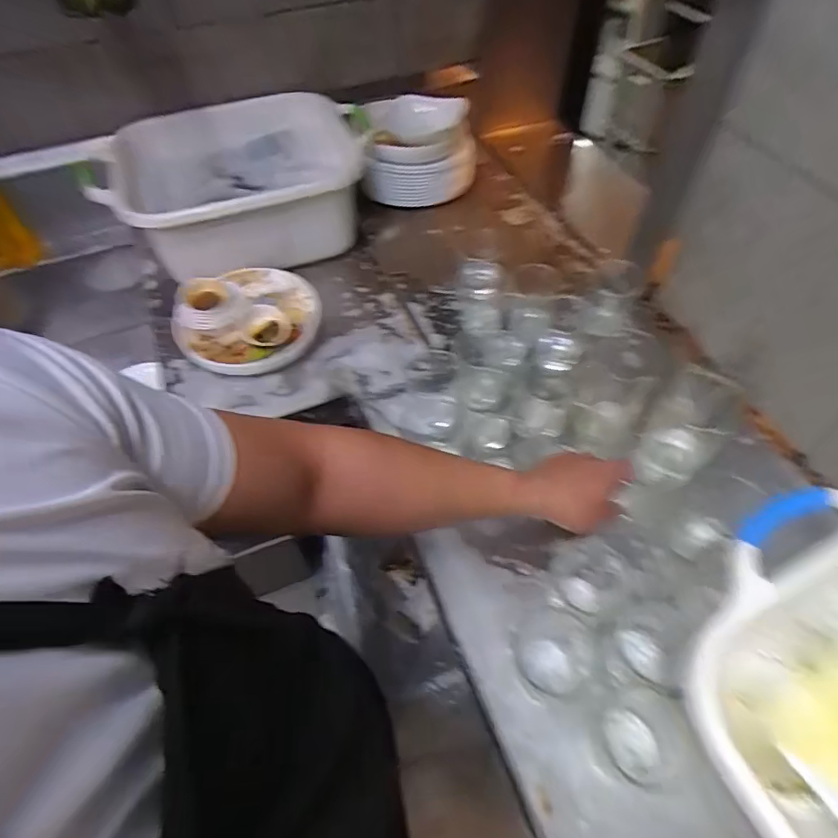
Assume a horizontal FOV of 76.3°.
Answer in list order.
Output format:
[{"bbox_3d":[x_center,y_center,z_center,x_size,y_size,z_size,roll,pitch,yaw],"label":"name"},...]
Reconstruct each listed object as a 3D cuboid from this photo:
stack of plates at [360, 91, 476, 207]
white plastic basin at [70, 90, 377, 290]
[{"bbox_3d":[0.005,-0.532,1.049,0.212,0.138,0.188,-1,53,1],"label":"stack of plates"},{"bbox_3d":[-0.309,-0.408,0.966,0.455,0.186,0.324,-21,55,-14],"label":"white plastic basin"}]

